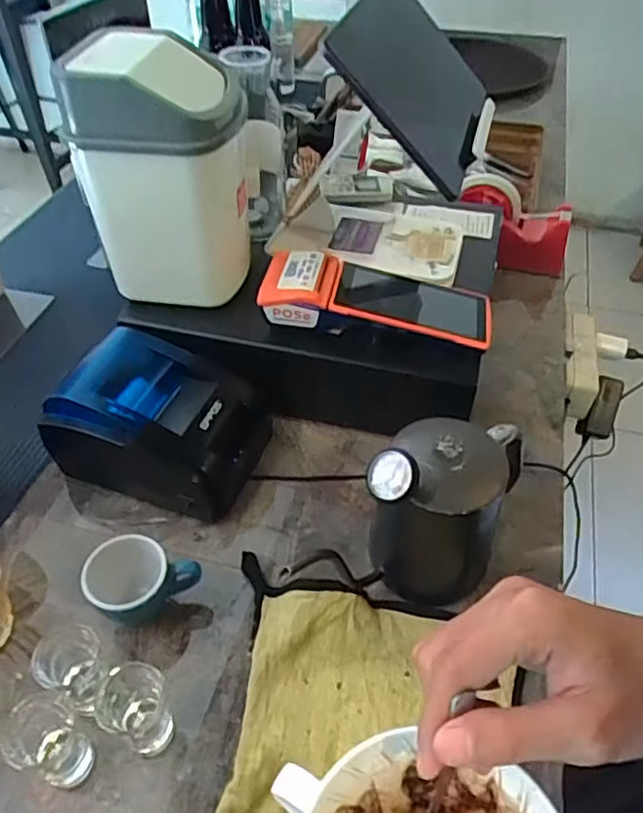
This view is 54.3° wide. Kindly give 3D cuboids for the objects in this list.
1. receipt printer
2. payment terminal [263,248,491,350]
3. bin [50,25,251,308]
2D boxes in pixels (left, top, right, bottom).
[{"bbox_3d":[-0.148,0.011,0.602,0.165,0.107,0.135,14,47,13],"label":"receipt printer"},{"bbox_3d":[0.056,-0.110,0.608,0.215,0.050,0.091,7,46,7],"label":"payment terminal"},{"bbox_3d":[-0.138,-0.214,0.588,0.126,0.211,0.126,10,46,9],"label":"bin"}]

